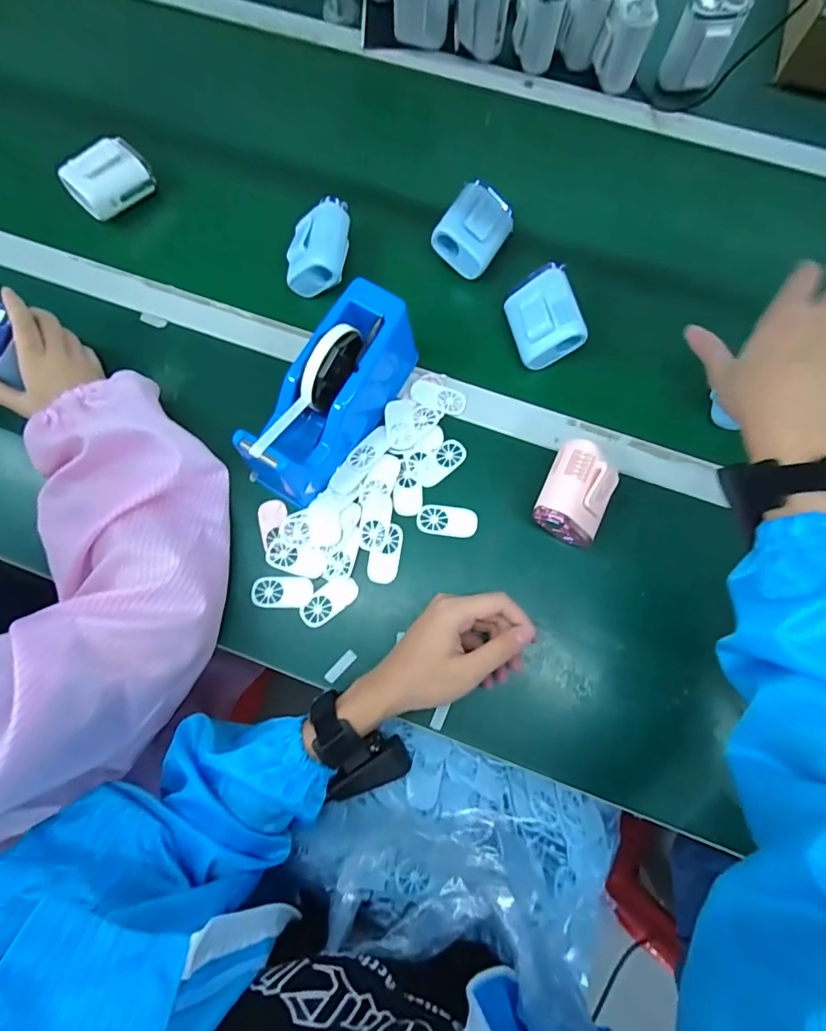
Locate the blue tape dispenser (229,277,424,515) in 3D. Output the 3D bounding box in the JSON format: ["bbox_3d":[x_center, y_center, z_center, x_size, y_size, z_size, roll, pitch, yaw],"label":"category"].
[{"bbox_3d":[-0.077,-0.112,0.454,0.071,0.105,0.192,35,80,10],"label":"blue tape dispenser"}]

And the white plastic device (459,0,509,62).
[{"bbox_3d":[0.087,-0.627,0.598,0.060,0.087,0.049,7,77,4],"label":"white plastic device"}]

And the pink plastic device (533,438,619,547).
[{"bbox_3d":[0.151,-0.019,0.450,0.060,0.055,0.080,23,78,8],"label":"pink plastic device"}]

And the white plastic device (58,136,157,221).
[{"bbox_3d":[-0.345,-0.382,0.547,0.051,0.048,0.086,40,81,11],"label":"white plastic device"}]

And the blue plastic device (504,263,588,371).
[{"bbox_3d":[0.134,-0.204,0.496,0.069,0.039,0.082,-27,73,31],"label":"blue plastic device"}]

